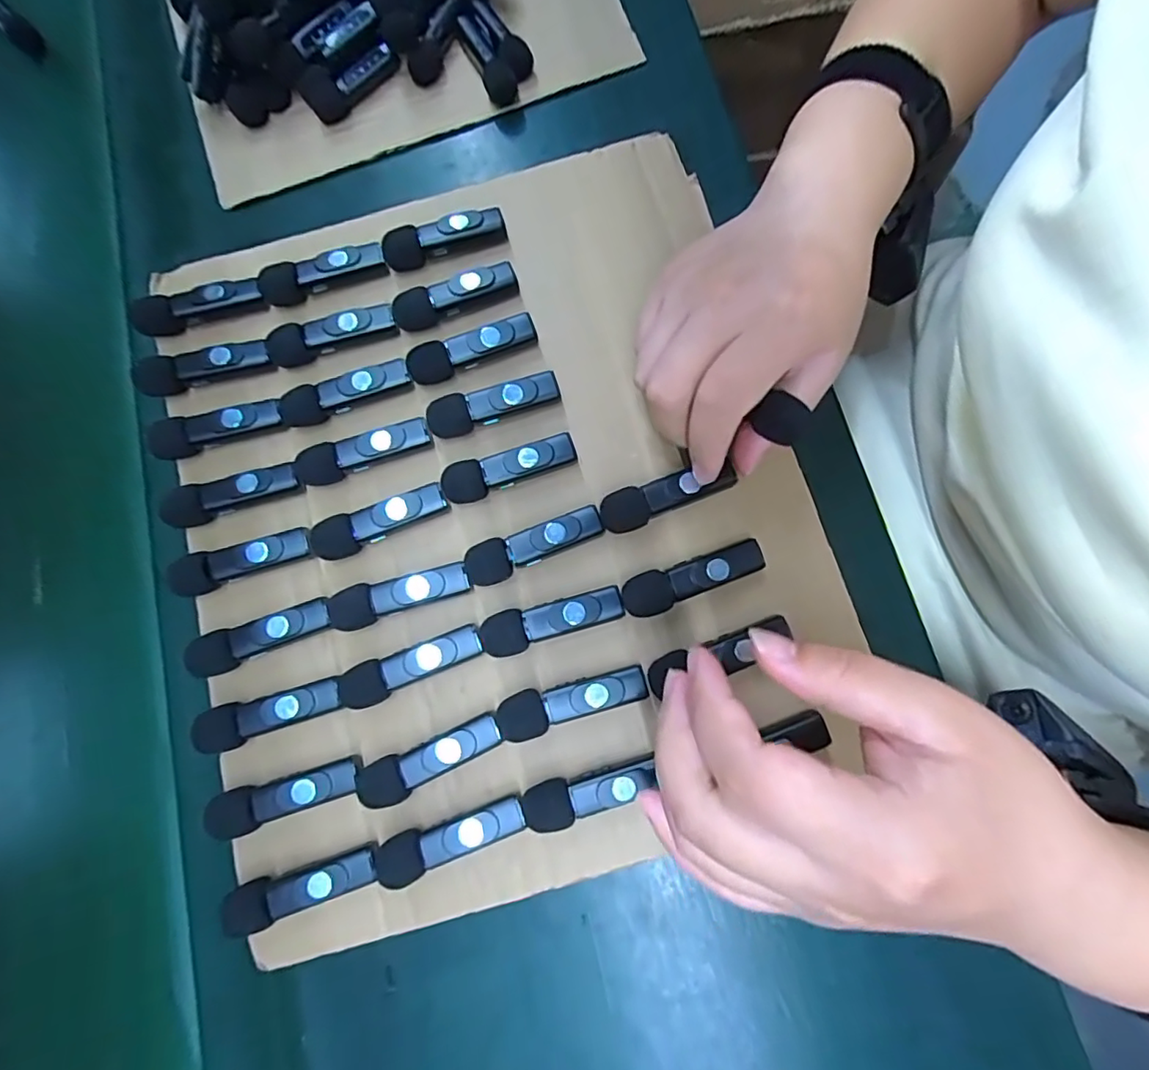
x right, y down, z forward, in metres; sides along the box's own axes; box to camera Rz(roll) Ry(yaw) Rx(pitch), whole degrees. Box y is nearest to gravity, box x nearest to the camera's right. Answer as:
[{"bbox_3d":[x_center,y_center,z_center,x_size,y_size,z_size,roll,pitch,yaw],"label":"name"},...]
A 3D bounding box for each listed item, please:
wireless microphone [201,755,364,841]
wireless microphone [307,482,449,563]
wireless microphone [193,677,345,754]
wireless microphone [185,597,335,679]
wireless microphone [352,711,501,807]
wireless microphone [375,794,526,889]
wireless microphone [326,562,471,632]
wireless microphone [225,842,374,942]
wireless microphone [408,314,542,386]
[{"bbox_3d":[-0.125,0.114,0.254,0.063,0.015,0.018,-16,78,4],"label":"wireless microphone"},{"bbox_3d":[-0.092,-0.006,0.276,0.065,0.014,0.018,-21,78,3],"label":"wireless microphone"},{"bbox_3d":[-0.137,0.079,0.261,0.065,0.012,0.019,-21,78,3],"label":"wireless microphone"},{"bbox_3d":[-0.144,0.047,0.268,0.064,0.013,0.018,-21,78,3],"label":"wireless microphone"},{"bbox_3d":[-0.062,0.098,0.256,0.064,0.016,0.019,-26,78,1],"label":"wireless microphone"},{"bbox_3d":[-0.052,0.129,0.250,0.064,0.017,0.018,-23,78,2],"label":"wireless microphone"},{"bbox_3d":[-0.081,0.028,0.268,0.064,0.011,0.018,-16,78,4],"label":"wireless microphone"},{"bbox_3d":[-0.114,0.149,0.246,0.063,0.017,0.018,-17,78,3],"label":"wireless microphone"},{"bbox_3d":[-0.051,-0.092,0.290,0.066,0.012,0.017,-19,78,3],"label":"wireless microphone"}]

